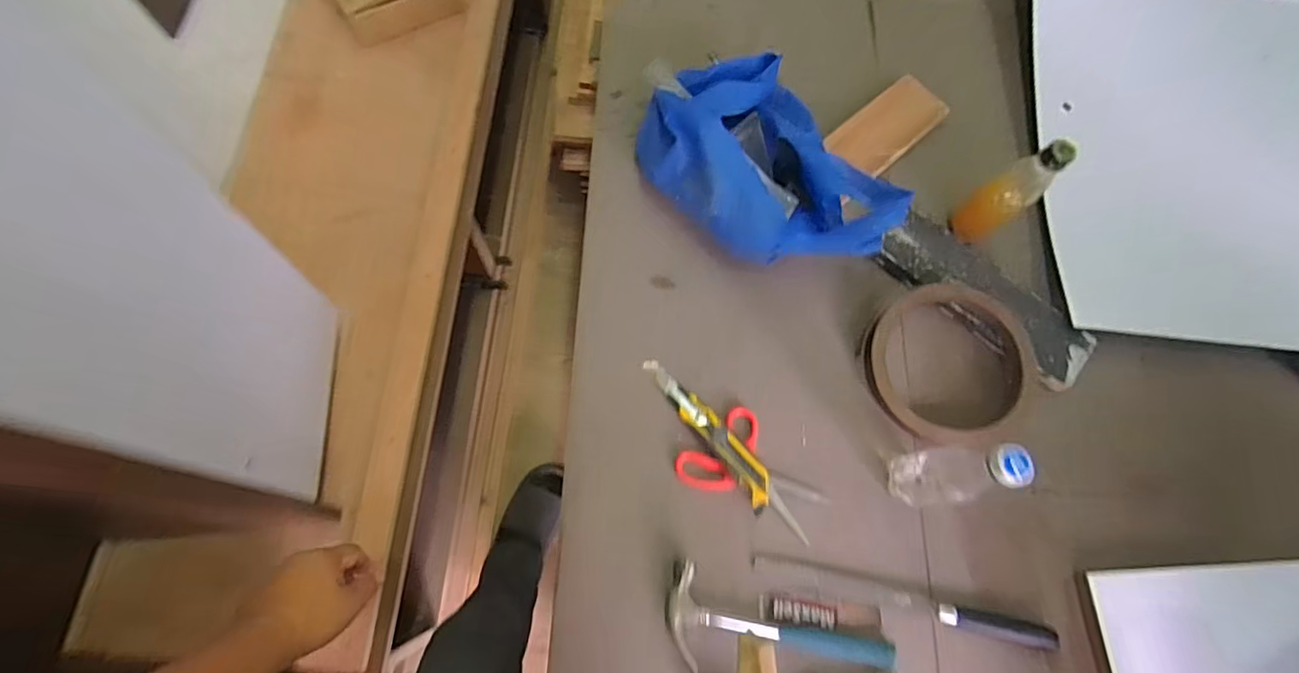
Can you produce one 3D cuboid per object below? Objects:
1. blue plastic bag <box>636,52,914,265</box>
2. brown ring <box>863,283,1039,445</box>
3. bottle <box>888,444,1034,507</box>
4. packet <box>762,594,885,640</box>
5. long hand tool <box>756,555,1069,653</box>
[{"bbox_3d":[0.136,-0.204,0.728,0.209,0.105,0.313,-32,77,-13],"label":"blue plastic bag"},{"bbox_3d":[0.377,0.035,0.720,0.195,0.048,0.205,1,72,-3],"label":"brown ring"},{"bbox_3d":[0.323,0.141,0.597,0.071,0.203,0.060,-15,72,-9],"label":"bottle"},{"bbox_3d":[0.189,0.308,0.632,0.134,0.004,0.033,7,72,-1],"label":"packet"},{"bbox_3d":[0.278,0.290,0.631,0.320,0.028,0.026,16,72,1],"label":"long hand tool"}]

